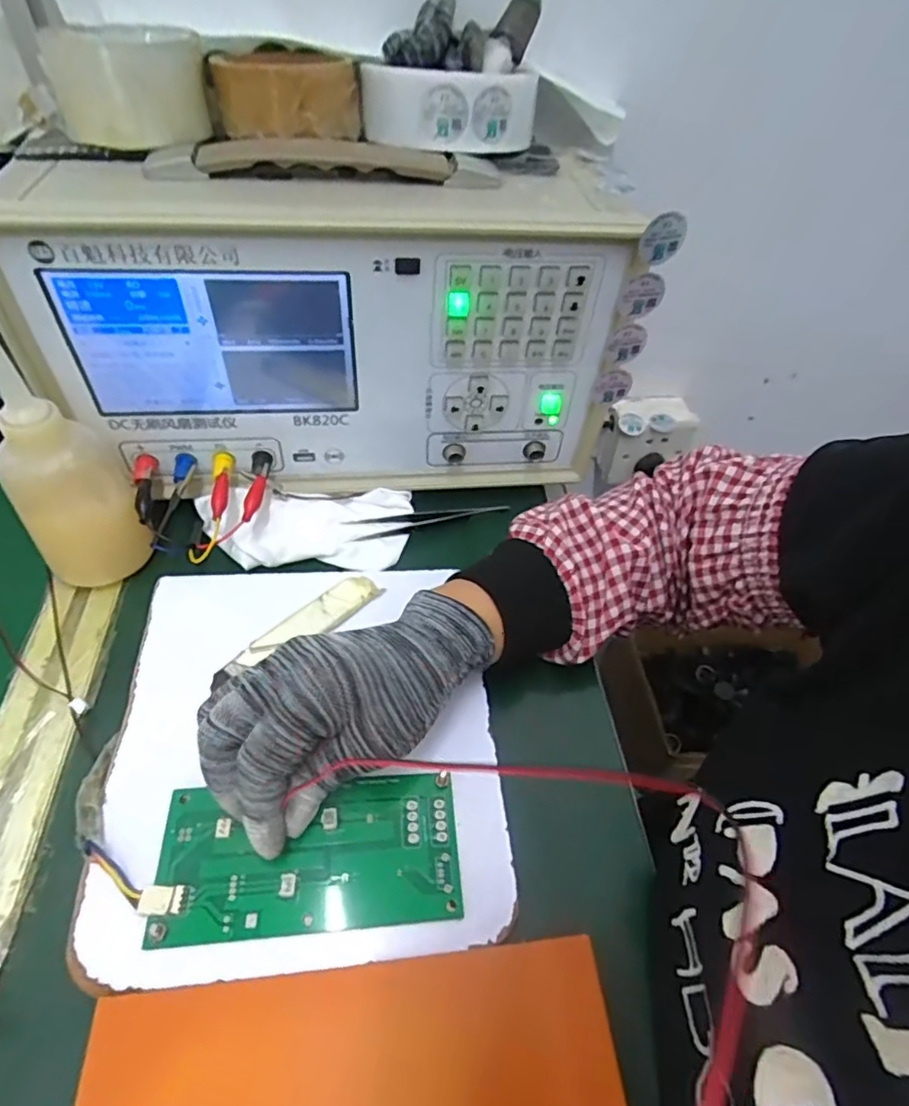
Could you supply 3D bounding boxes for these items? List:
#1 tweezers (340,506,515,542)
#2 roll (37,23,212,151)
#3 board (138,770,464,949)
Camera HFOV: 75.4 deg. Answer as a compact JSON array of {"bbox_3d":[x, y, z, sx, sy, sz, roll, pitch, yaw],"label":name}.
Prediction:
[{"bbox_3d":[-0.019,-0.027,0.428,0.117,0.009,0.018,-17,50,-12],"label":"tweezers"},{"bbox_3d":[-0.187,-0.270,0.338,0.079,0.042,0.086,-22,51,-17],"label":"roll"},{"bbox_3d":[-0.065,0.139,0.273,0.134,0.009,0.065,-3,48,-11],"label":"board"}]

